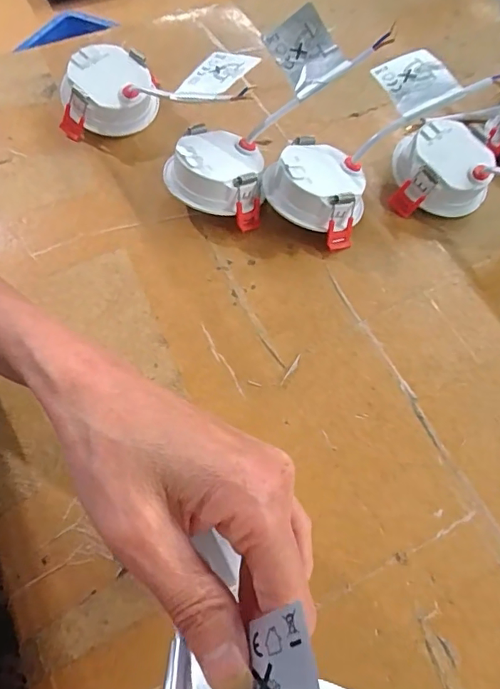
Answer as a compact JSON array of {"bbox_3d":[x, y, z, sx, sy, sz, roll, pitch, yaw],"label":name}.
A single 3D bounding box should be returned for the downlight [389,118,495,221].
[{"bbox_3d":[0.136,-0.124,0.352,0.067,0.037,0.062,11,61,4],"label":"downlight"}]

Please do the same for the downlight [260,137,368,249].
[{"bbox_3d":[0.046,-0.107,0.341,0.071,0.037,0.064,27,63,13],"label":"downlight"}]

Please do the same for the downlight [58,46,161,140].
[{"bbox_3d":[-0.107,-0.193,0.380,0.073,0.040,0.059,-6,61,-6],"label":"downlight"}]

